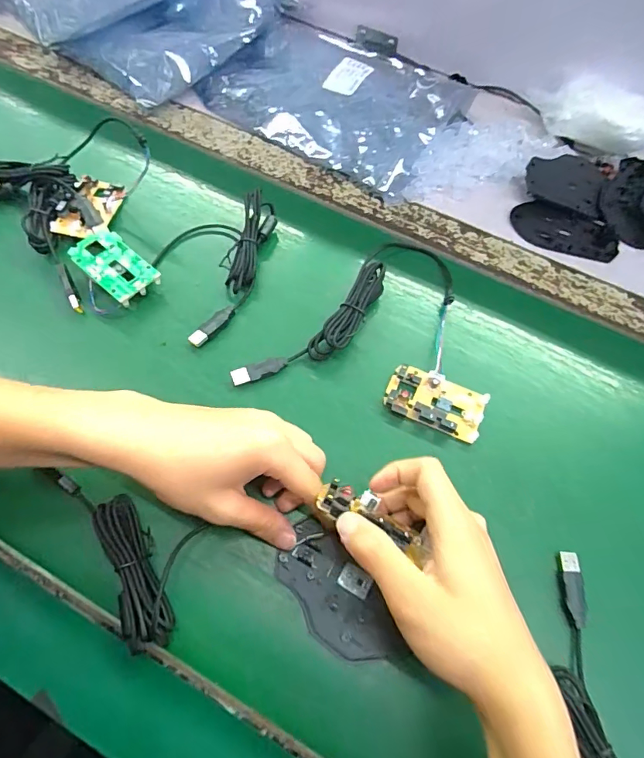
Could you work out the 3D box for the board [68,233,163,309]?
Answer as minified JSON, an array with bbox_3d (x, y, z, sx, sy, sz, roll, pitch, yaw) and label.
[{"bbox_3d":[-0.185,-0.099,0.399,0.080,0.019,0.045,41,69,15],"label":"board"}]

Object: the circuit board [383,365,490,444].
[{"bbox_3d":[0.093,0.019,0.367,0.079,0.016,0.044,21,65,7],"label":"circuit board"}]

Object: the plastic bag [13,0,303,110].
[{"bbox_3d":[-0.205,-0.460,0.544,0.234,0.061,0.240,37,68,14],"label":"plastic bag"}]

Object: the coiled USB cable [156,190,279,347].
[{"bbox_3d":[-0.106,-0.110,0.407,0.096,0.026,0.157,20,65,6],"label":"coiled USB cable"}]

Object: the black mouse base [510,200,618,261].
[{"bbox_3d":[0.252,-0.153,0.463,0.107,0.008,0.059,21,65,7],"label":"black mouse base"}]

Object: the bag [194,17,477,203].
[{"bbox_3d":[0.013,-0.332,0.509,0.275,0.042,0.185,31,66,11],"label":"bag"}]

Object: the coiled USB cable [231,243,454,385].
[{"bbox_3d":[0.048,-0.041,0.388,0.119,0.022,0.230,41,69,15],"label":"coiled USB cable"}]

